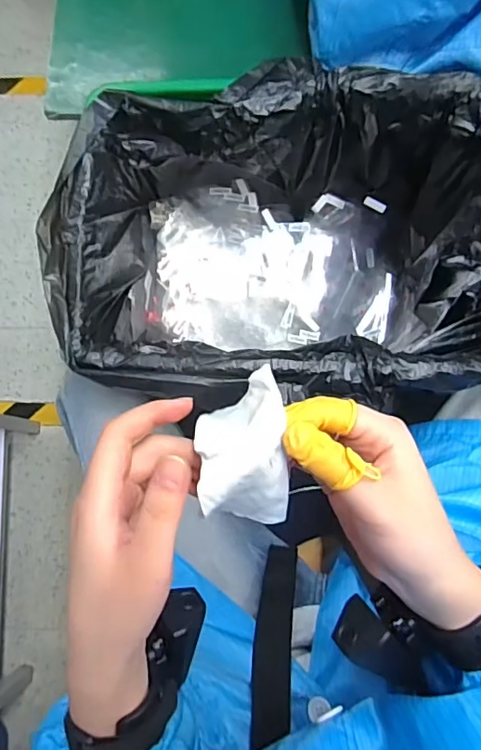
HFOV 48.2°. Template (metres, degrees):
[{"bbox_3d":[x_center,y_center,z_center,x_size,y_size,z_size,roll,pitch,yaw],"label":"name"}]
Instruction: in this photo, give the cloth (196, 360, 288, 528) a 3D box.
[{"bbox_3d":[0.001,0.039,0.277,0.044,0.035,0.076,-5,81,2],"label":"cloth"}]

